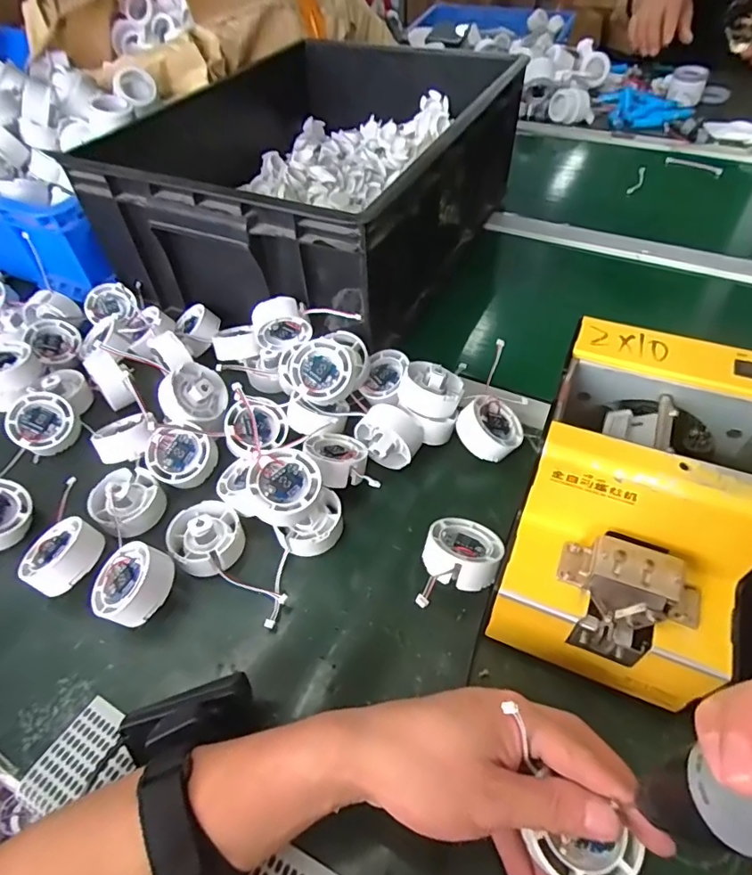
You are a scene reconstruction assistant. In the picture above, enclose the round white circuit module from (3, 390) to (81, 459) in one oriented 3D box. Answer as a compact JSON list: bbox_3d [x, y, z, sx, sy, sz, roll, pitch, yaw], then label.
[{"bbox_3d":[-0.308,-0.012,0.485,0.053,0.026,0.055,-44,99,-20],"label":"round white circuit module"}]

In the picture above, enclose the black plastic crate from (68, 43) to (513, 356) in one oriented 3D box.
[{"bbox_3d":[-0.074,-0.326,0.647,0.383,0.168,0.463,20,54,19],"label":"black plastic crate"}]

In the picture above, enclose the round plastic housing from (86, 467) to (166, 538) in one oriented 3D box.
[{"bbox_3d":[-0.207,0.050,0.433,0.056,0.029,0.053,-2,50,2],"label":"round plastic housing"}]

